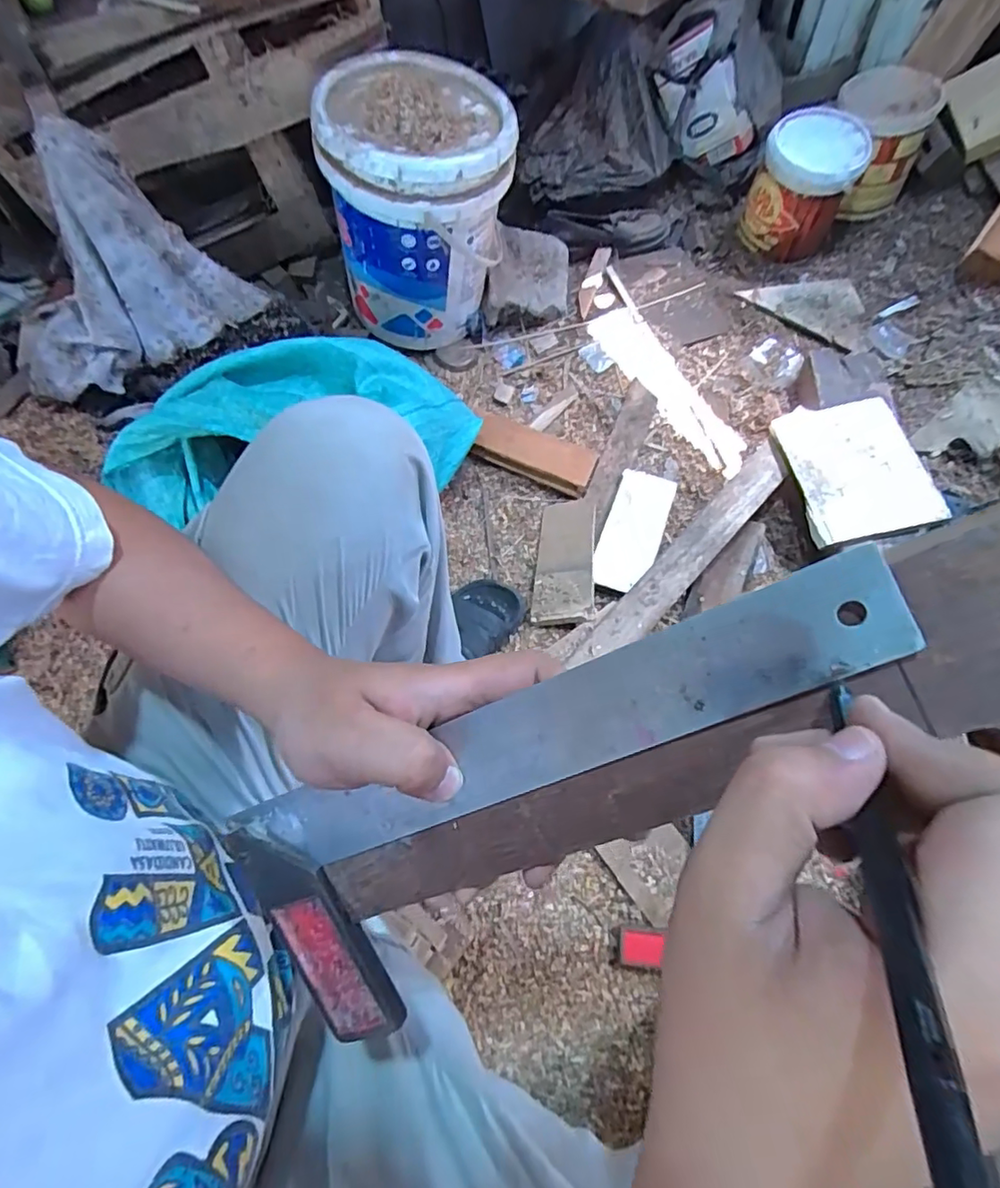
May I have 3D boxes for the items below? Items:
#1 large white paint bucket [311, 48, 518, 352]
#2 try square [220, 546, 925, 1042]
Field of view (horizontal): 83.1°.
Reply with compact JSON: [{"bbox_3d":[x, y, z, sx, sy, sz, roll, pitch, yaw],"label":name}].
[{"bbox_3d":[-0.131,-0.638,0.980,0.309,0.373,0.267,-11,65,0],"label":"large white paint bucket"},{"bbox_3d":[0.019,0.100,0.230,0.300,0.009,0.114,-27,90,19],"label":"try square"}]

